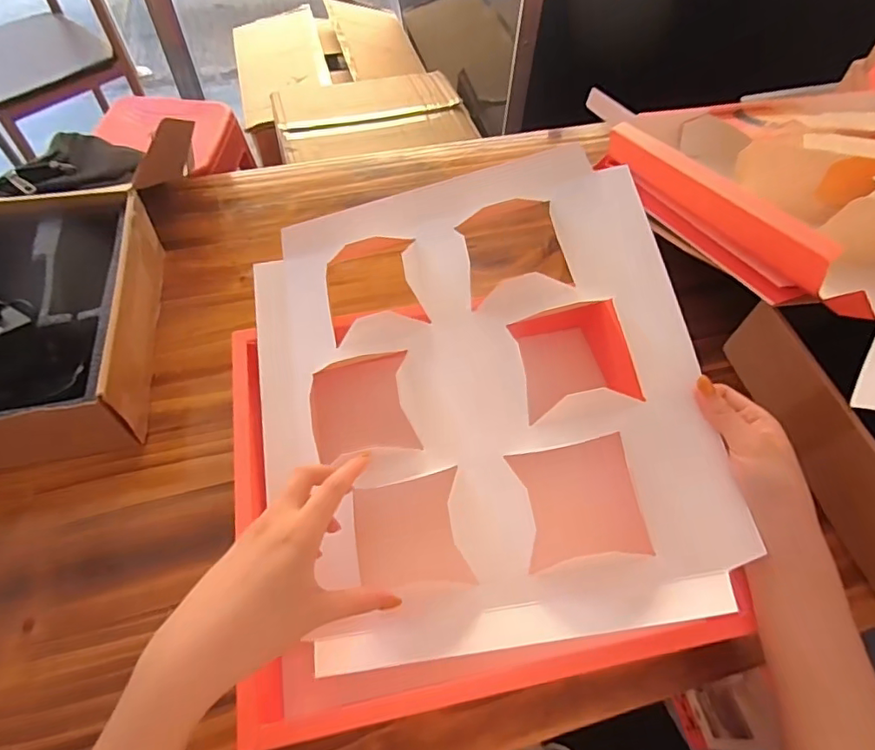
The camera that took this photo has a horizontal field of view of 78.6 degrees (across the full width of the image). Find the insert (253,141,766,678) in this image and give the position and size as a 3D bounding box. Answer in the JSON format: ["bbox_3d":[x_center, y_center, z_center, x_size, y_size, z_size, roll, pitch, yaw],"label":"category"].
[{"bbox_3d":[0.023,0.005,0.429,0.336,0.033,0.391,-14,69,9],"label":"insert"}]

